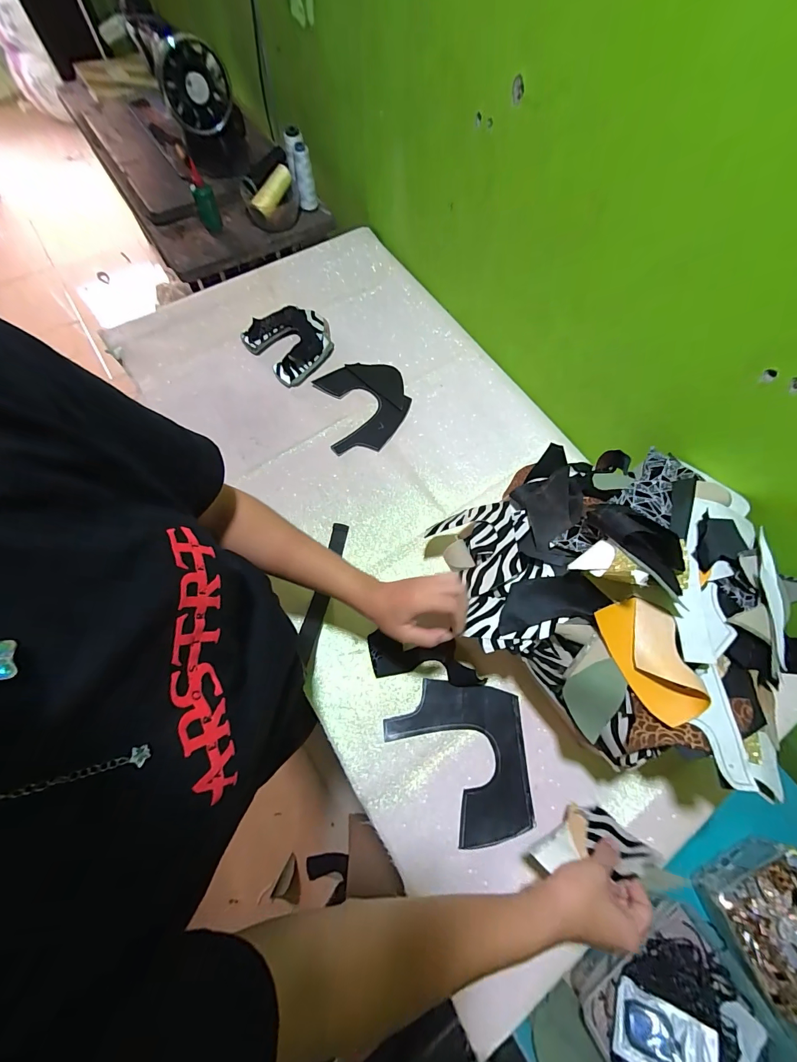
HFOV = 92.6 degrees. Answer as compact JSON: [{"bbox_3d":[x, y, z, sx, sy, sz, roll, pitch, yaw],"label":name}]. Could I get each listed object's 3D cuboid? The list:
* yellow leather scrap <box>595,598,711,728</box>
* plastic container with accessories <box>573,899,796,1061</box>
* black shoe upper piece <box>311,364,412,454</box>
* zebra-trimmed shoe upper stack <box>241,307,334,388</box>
[{"bbox_3d":[0.249,0.126,0.374,0.060,0.028,0.115,-19,71,-9],"label":"yellow leather scrap"},{"bbox_3d":[0.345,0.612,0.459,0.216,0.083,0.203,-25,72,-11],"label":"plastic container with accessories"},{"bbox_3d":[-0.059,-0.233,0.702,0.161,0.011,0.186,-17,70,-8],"label":"black shoe upper piece"},{"bbox_3d":[-0.206,-0.370,0.745,0.151,0.030,0.161,-43,76,-16],"label":"zebra-trimmed shoe upper stack"}]

